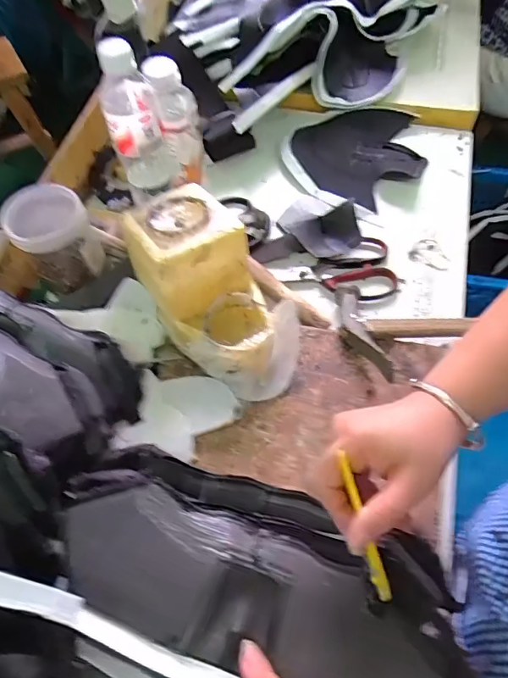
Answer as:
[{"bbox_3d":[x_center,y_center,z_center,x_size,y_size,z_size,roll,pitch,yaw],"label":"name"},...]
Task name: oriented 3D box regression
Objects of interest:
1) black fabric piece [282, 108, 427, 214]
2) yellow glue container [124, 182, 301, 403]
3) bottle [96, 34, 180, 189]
[{"bbox_3d":[0.159,-0.277,0.722,0.216,0.020,0.196,-17,61,-8],"label":"black fabric piece"},{"bbox_3d":[-0.042,-0.053,0.516,0.121,0.120,0.224,-36,65,-17],"label":"yellow glue container"},{"bbox_3d":[-0.134,-0.248,0.555,0.064,0.184,0.057,-13,61,-5],"label":"bottle"}]

